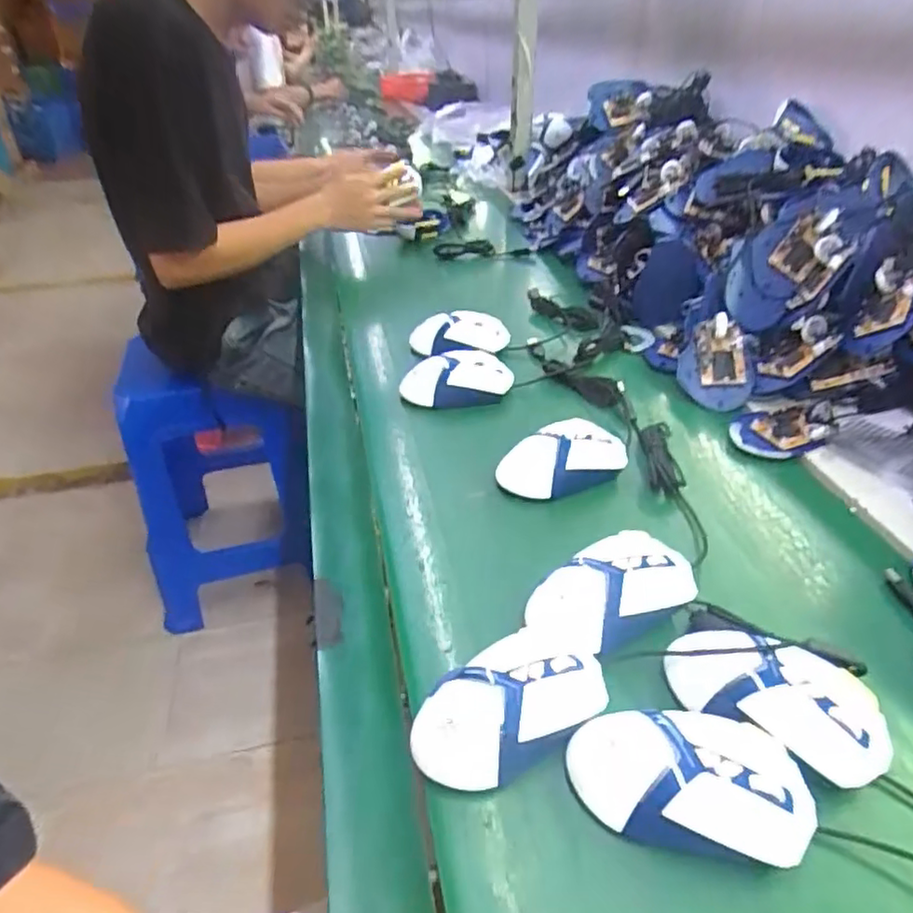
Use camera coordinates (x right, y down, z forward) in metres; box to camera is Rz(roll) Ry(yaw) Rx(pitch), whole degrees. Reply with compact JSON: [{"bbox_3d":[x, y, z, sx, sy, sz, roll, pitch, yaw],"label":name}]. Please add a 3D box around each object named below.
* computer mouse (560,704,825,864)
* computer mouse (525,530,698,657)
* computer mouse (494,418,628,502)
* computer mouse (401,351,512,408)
[{"bbox_3d":[0.124,0.176,0.331,0.123,0.036,0.068,7,37,11],"label":"computer mouse"},{"bbox_3d":[0.109,0.098,0.433,0.126,0.044,0.060,-21,41,-25],"label":"computer mouse"},{"bbox_3d":[0.099,0.003,0.573,0.125,0.038,0.061,-16,39,-20],"label":"computer mouse"},{"bbox_3d":[0.001,-0.087,0.691,0.120,0.038,0.055,-9,37,-11],"label":"computer mouse"}]

